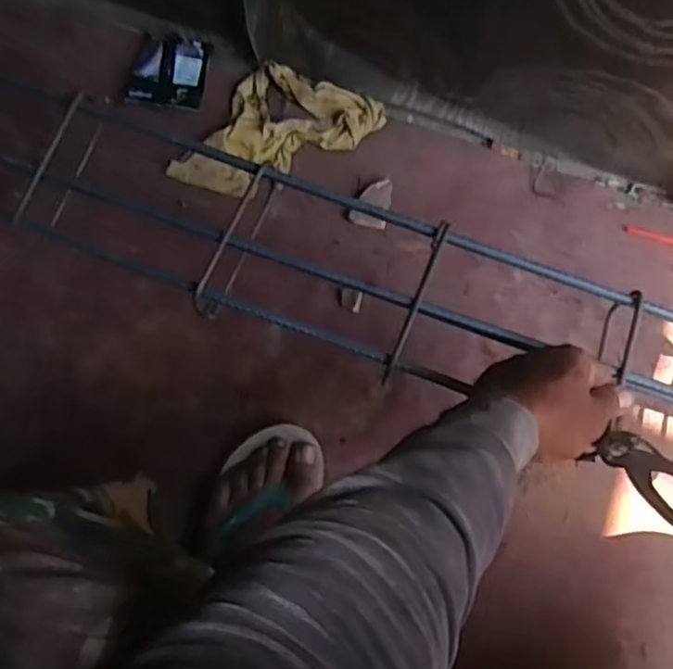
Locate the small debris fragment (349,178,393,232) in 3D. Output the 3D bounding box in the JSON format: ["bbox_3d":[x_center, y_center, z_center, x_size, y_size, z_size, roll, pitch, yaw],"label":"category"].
[{"bbox_3d":[0.043,-0.158,0.807,0.044,0.011,0.060,11,77,3],"label":"small debris fragment"}]

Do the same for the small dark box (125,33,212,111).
[{"bbox_3d":[-0.207,-0.327,0.837,0.094,0.013,0.093,10,77,3],"label":"small dark box"}]

